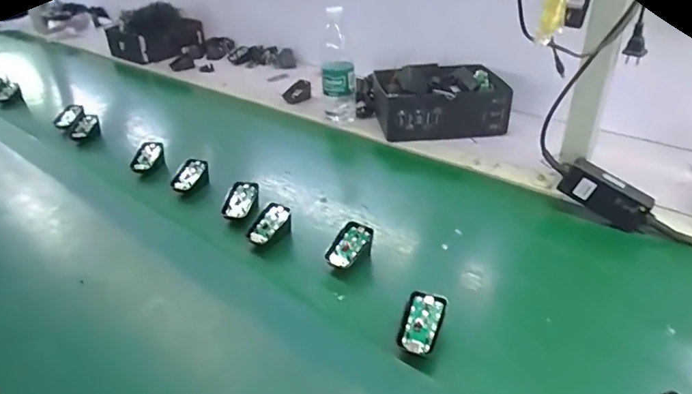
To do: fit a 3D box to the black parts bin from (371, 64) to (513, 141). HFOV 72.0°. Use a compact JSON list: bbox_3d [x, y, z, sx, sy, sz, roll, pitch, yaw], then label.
[{"bbox_3d":[0.195,-0.194,0.955,0.259,0.091,0.185,-5,33,0],"label":"black parts bin"}]

